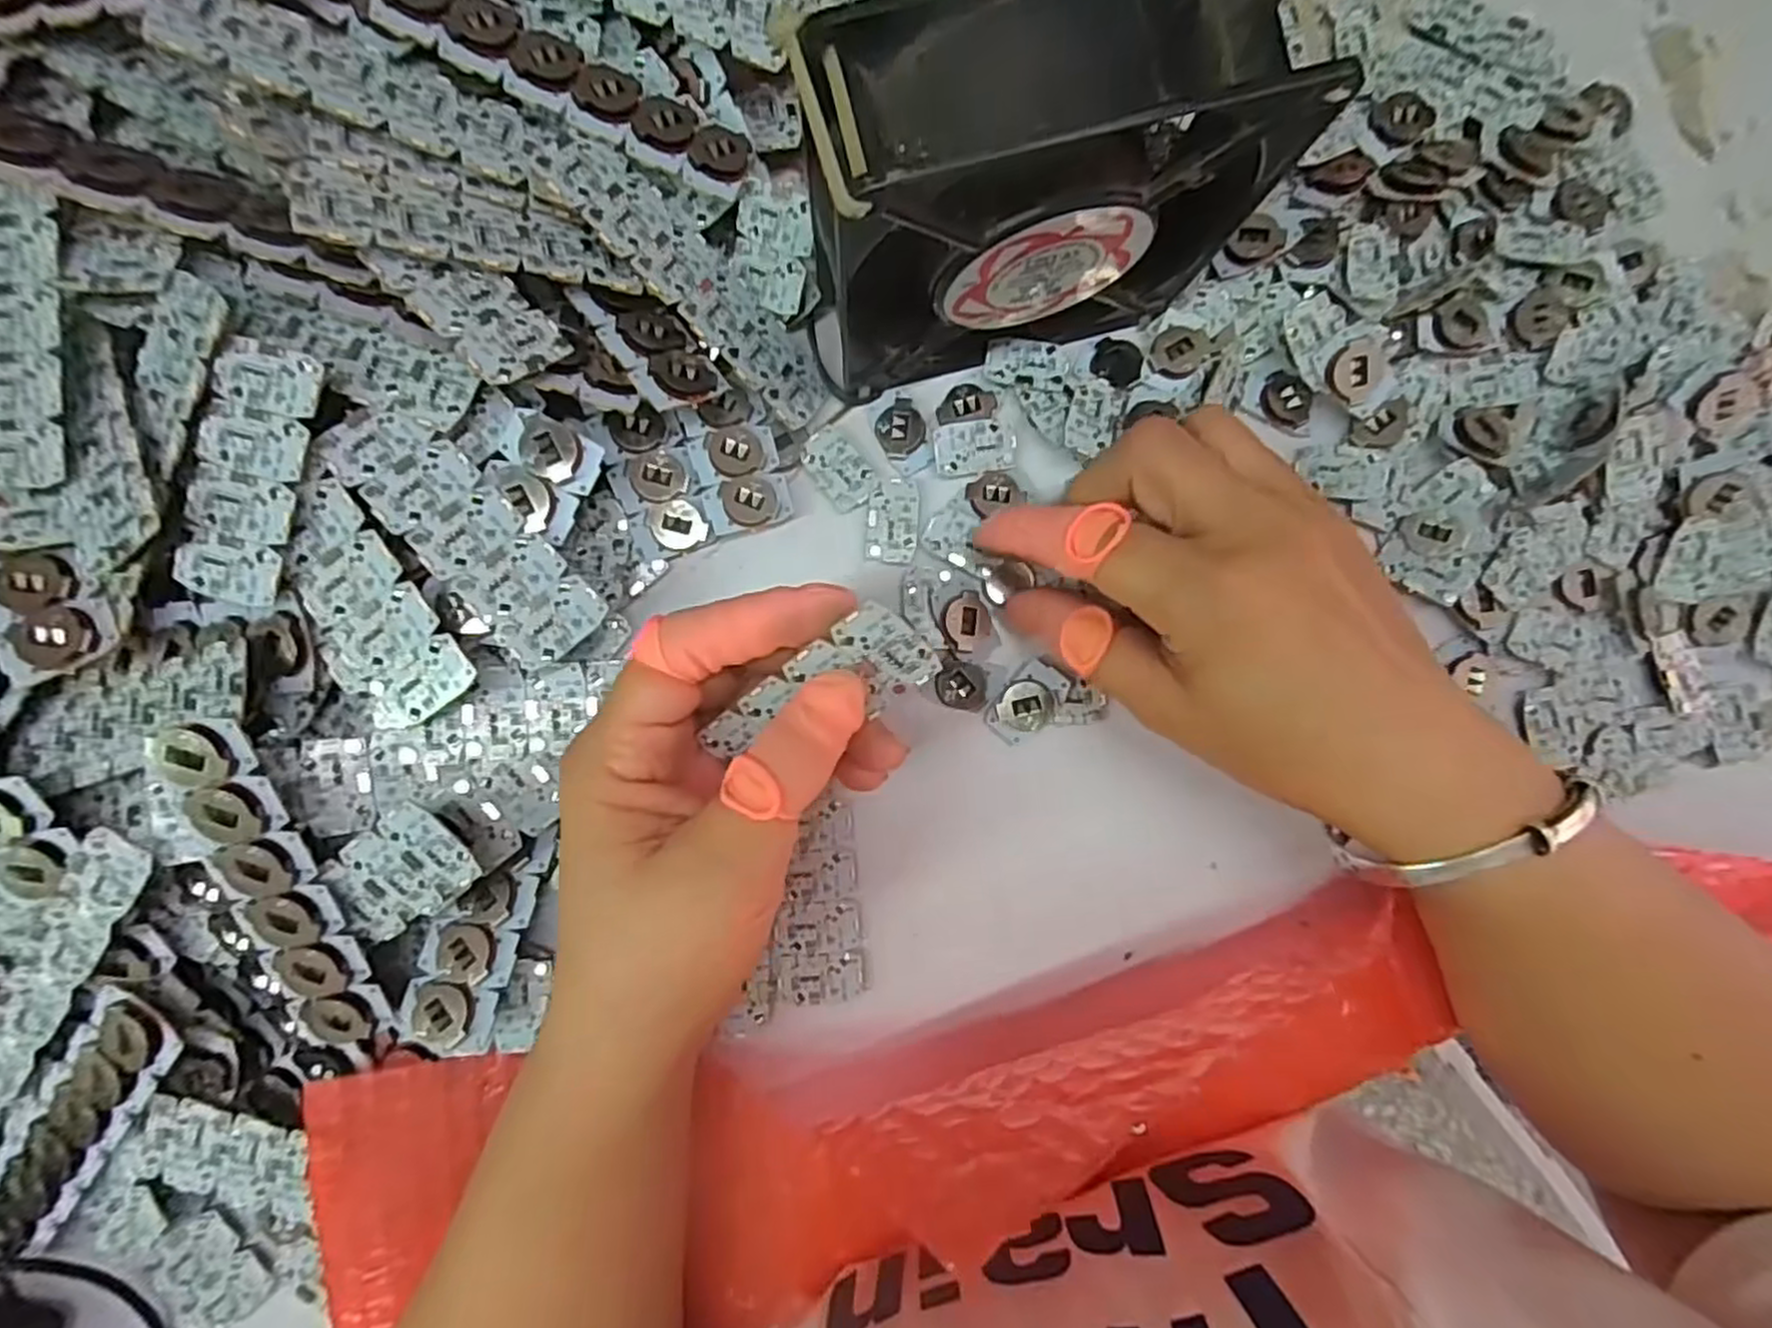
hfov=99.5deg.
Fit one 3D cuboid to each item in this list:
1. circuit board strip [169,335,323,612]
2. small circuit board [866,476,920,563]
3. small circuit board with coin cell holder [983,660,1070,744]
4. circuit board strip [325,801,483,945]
[{"bbox_3d":[-0.178,-0.054,0.210,0.027,0.010,0.070,15,89,-1],"label":"circuit board strip"},{"bbox_3d":[0.003,-0.052,0.268,0.018,0.004,0.030,2,89,-2],"label":"small circuit board"},{"bbox_3d":[0.050,0.015,0.267,0.019,0.009,0.029,35,88,-1],"label":"small circuit board with coin cell holder"},{"bbox_3d":[-0.145,0.063,0.222,0.048,0.004,0.031,-34,105,14],"label":"circuit board strip"}]

